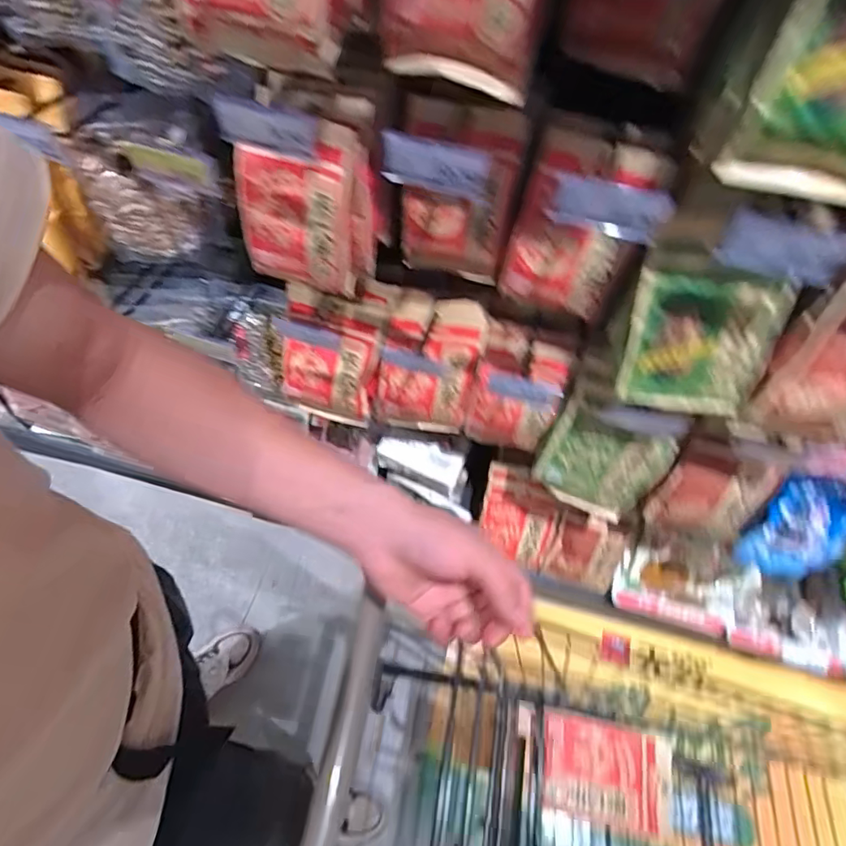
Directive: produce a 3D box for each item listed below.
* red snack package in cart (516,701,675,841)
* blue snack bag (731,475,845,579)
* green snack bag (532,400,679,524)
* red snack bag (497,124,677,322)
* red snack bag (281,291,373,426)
[{"bbox_3d":[0.253,0.513,0.771,0.226,0.042,0.125,13,58,4],"label":"red snack package in cart"},{"bbox_3d":[0.607,0.162,0.829,0.166,0.197,0.055,7,30,-2],"label":"blue snack bag"},{"bbox_3d":[0.286,0.076,0.852,0.179,0.210,0.045,21,59,9],"label":"green snack bag"},{"bbox_3d":[0.195,-0.239,0.660,0.151,0.228,0.066,26,60,11],"label":"red snack bag"},{"bbox_3d":[-0.157,-0.125,0.905,0.162,0.256,0.056,18,33,2],"label":"red snack bag"}]

